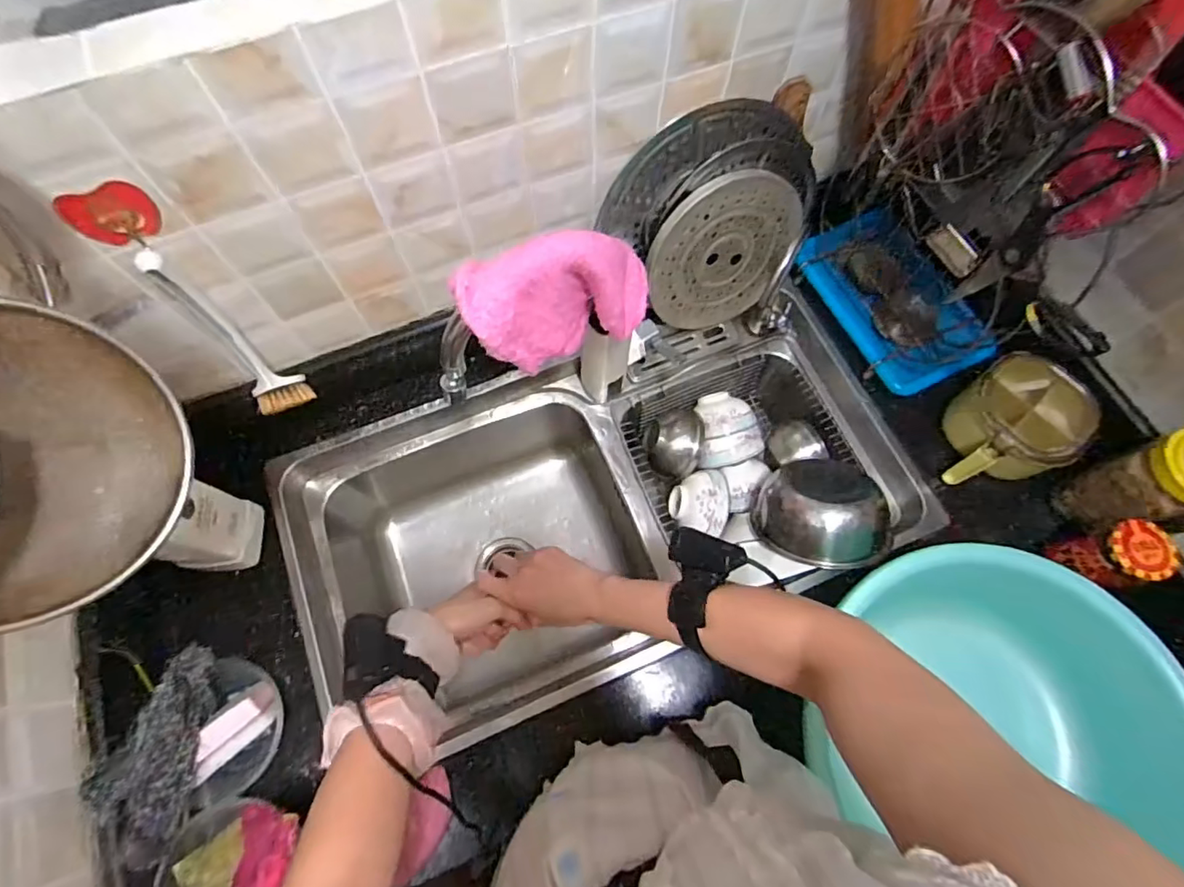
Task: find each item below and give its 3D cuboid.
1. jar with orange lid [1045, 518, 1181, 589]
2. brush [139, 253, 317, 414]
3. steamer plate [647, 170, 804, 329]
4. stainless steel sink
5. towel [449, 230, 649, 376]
[{"bbox_3d":[0.598,0.128,0.649,0.074,0.095,0.063,-12,70,-4],"label":"jar with orange lid"},{"bbox_3d":[-0.364,-0.098,0.563,0.070,0.212,0.055,36,73,13],"label":"brush"},{"bbox_3d":[0.176,-0.253,0.767,0.223,0.209,0.014,-3,43,-32],"label":"steamer plate"},{"bbox_3d":[0.017,0.111,0.874,0.781,0.293,0.421,-22,71,-8],"label":"stainless steel sink"},{"bbox_3d":[-0.023,-0.130,0.529,0.184,0.142,0.052,-29,72,-10],"label":"towel"}]

